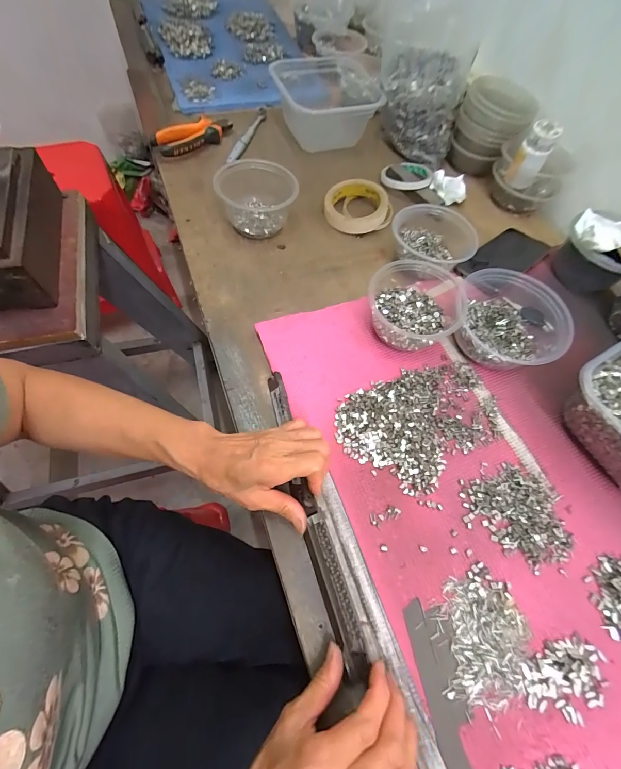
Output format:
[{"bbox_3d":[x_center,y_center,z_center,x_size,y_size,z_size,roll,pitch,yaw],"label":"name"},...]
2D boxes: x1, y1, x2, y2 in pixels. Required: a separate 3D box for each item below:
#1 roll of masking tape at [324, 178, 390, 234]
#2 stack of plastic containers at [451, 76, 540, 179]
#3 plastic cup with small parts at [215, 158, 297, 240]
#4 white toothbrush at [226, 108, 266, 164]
[{"bbox_3d":[0.072,-0.287,0.541,0.096,0.033,0.096,2,64,-5],"label":"roll of masking tape"},{"bbox_3d":[0.311,-0.448,0.591,0.116,0.103,0.097,26,65,8],"label":"stack of plastic containers"},{"bbox_3d":[-0.080,-0.275,0.500,0.118,0.062,0.101,1,64,-4],"label":"plastic cup with small parts"},{"bbox_3d":[-0.115,-0.458,0.610,0.018,0.014,0.178,16,63,2],"label":"white toothbrush"}]

